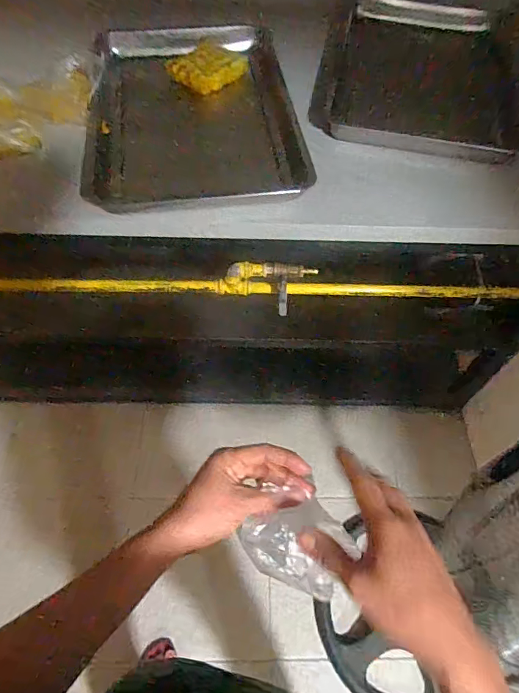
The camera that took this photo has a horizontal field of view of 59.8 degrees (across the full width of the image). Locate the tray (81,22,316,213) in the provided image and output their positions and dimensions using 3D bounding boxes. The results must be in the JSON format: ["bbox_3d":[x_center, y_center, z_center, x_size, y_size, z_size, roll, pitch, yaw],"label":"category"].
[{"bbox_3d":[-0.145,-0.510,0.933,0.408,0.042,0.574,-7,64,-4],"label":"tray"}]

